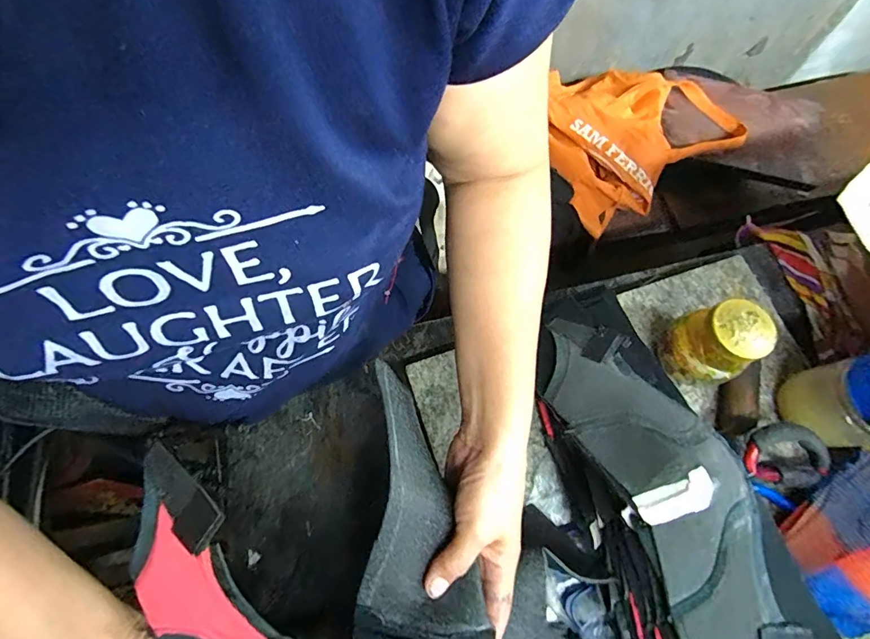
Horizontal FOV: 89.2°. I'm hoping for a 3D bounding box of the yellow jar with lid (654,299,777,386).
[{"bbox_3d":[0.256,0.023,0.407,0.059,0.077,0.063,0,70,-1],"label":"yellow jar with lid"}]

